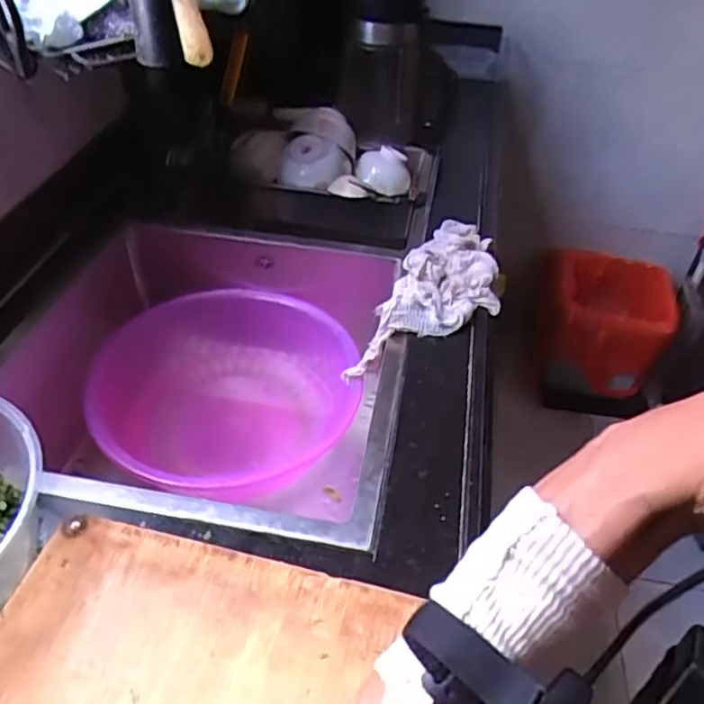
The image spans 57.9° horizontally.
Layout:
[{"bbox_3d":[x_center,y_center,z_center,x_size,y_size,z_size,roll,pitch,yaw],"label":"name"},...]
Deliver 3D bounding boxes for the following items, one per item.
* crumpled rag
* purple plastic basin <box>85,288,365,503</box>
[{"bbox_3d":[0.124,-0.068,0.854,0.135,0.109,0.267,24,46,21],"label":"crumpled rag"},{"bbox_3d":[-0.172,0.080,0.875,0.344,0.158,0.330,2,42,-2],"label":"purple plastic basin"}]

